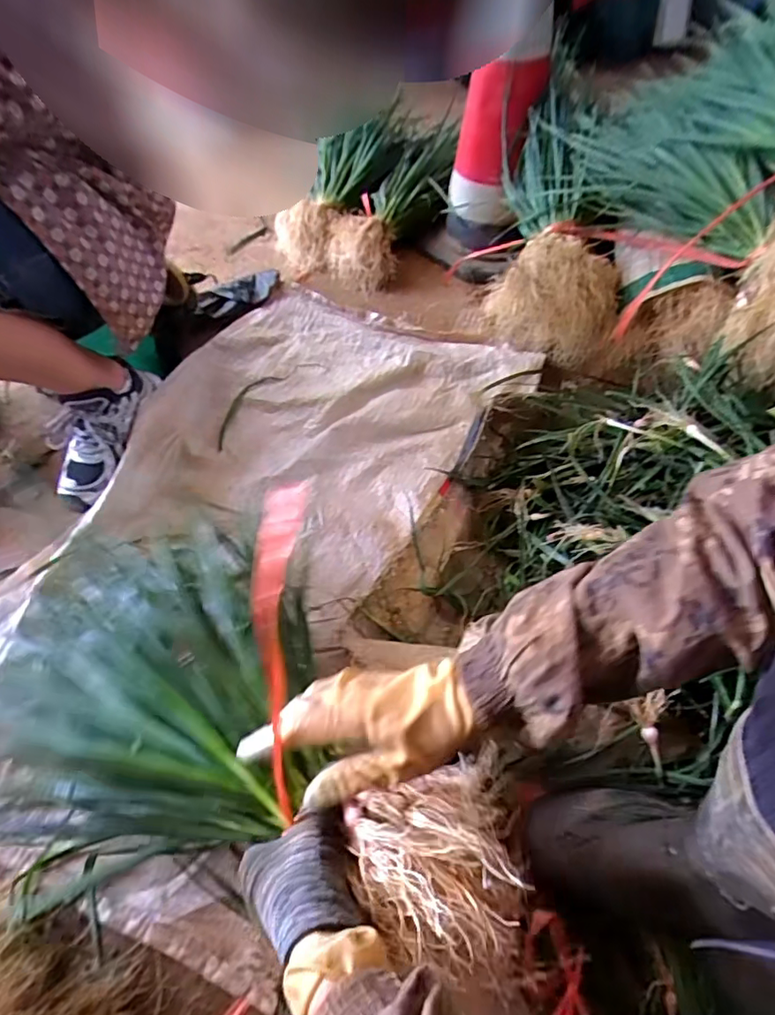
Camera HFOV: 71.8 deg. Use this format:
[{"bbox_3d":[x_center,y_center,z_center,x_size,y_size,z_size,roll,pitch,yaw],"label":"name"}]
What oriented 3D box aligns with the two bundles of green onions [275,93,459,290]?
[{"bbox_3d":[-0.053,-0.609,1.078,0.341,0.243,0.273,5,55,6],"label":"two bundles of green onions"}]

